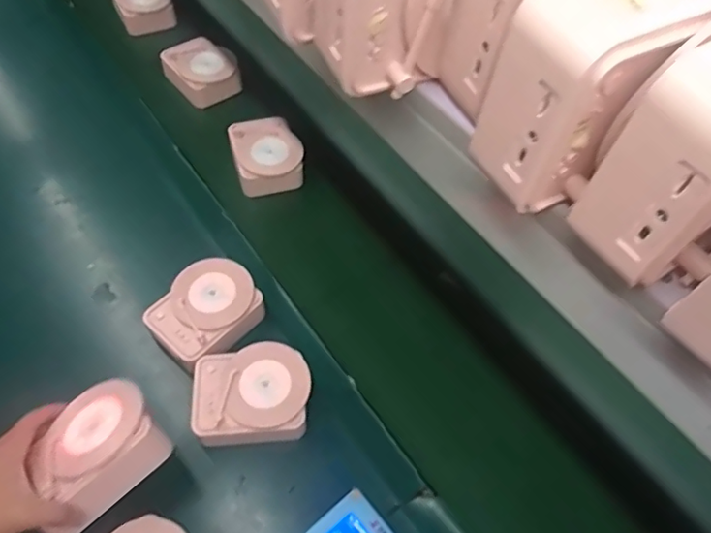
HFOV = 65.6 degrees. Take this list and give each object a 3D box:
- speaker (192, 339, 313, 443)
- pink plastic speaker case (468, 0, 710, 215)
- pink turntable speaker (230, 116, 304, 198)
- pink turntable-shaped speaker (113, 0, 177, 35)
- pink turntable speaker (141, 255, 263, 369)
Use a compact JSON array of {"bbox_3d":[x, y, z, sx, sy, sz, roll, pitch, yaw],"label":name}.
[{"bbox_3d":[-0.121,0.154,0.651,0.129,0.063,0.107,-7,56,-8],"label":"speaker"},{"bbox_3d":[0.113,-0.084,0.248,0.109,0.092,0.054,-26,60,-20],"label":"pink plastic speaker case"},{"bbox_3d":[-0.141,-0.180,0.885,0.103,0.050,0.122,-12,57,-12],"label":"pink turntable speaker"},{"bbox_3d":[-0.426,-0.526,1.096,0.110,0.059,0.118,-22,59,-18],"label":"pink turntable-shaped speaker"},{"bbox_3d":[-0.192,0.060,0.711,0.109,0.062,0.136,32,59,17],"label":"pink turntable speaker"}]

